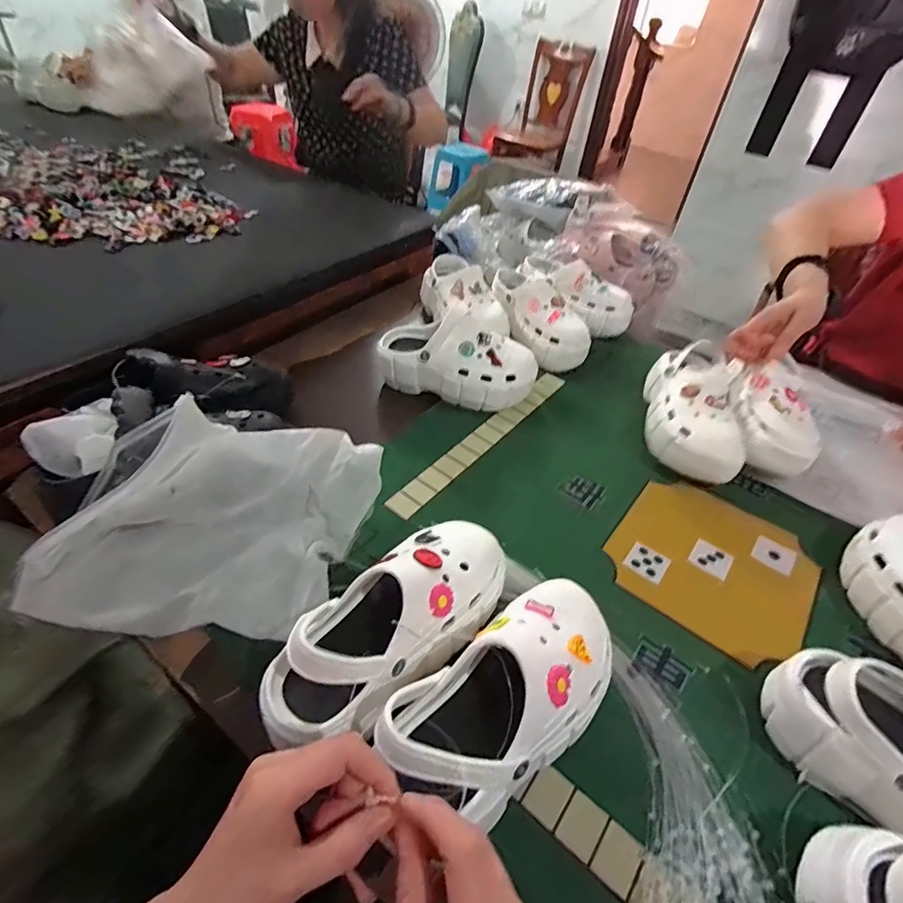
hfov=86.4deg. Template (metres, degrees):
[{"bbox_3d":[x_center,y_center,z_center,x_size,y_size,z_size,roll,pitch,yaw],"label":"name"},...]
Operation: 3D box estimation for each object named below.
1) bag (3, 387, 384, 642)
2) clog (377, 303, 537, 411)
[{"bbox_3d":[-0.256,0.056,0.490,0.333,0.168,0.213,7,43,0],"label":"bag"},{"bbox_3d":[0.008,-0.147,0.757,0.248,0.113,0.090,14,44,8],"label":"clog"}]

